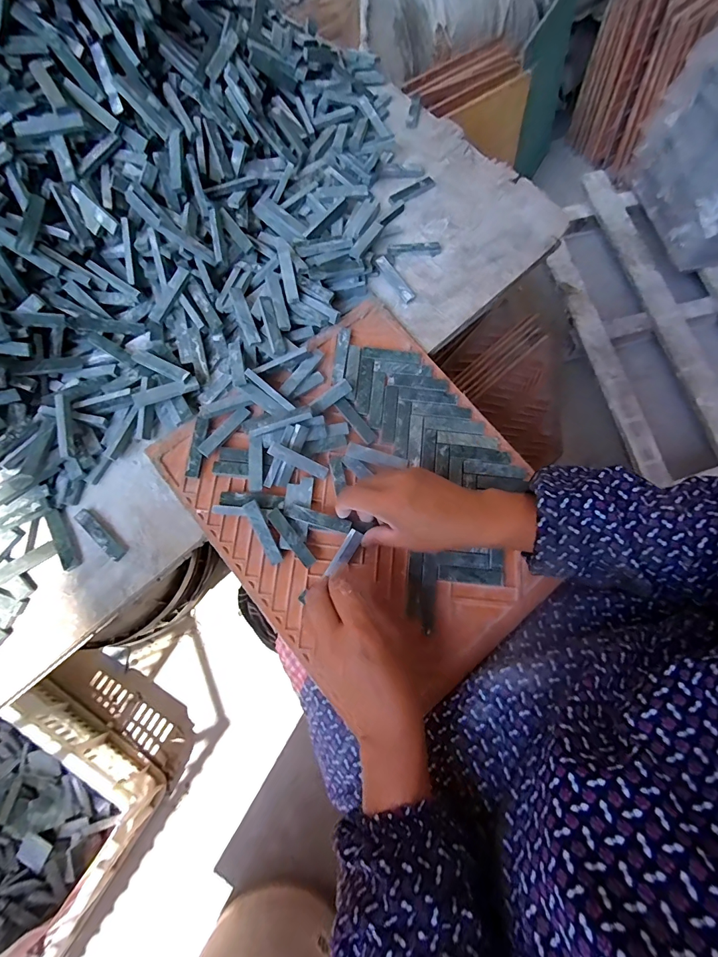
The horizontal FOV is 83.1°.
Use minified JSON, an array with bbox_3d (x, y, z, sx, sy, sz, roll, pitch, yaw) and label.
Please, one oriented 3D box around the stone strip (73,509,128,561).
[{"bbox_3d":[-0.238,0.051,0.374,0.059,0.006,0.014,41,77,12],"label":"stone strip"}]

